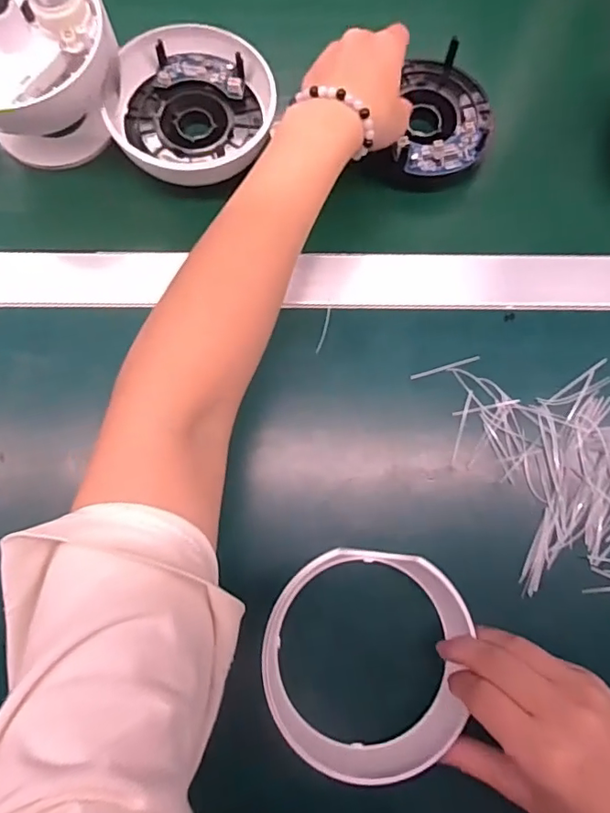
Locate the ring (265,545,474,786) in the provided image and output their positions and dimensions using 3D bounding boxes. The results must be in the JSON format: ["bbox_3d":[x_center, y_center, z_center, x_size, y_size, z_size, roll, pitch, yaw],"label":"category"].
[{"bbox_3d":[0.034,0.139,0.293,0.112,0.029,0.112,0,79,-1],"label":"ring"}]

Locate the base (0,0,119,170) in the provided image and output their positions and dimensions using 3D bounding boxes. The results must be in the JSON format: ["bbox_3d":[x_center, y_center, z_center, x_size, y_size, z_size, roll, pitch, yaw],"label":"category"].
[{"bbox_3d":[-0.186,-0.230,0.354,0.120,0.109,0.106,-24,80,-6],"label":"base"}]

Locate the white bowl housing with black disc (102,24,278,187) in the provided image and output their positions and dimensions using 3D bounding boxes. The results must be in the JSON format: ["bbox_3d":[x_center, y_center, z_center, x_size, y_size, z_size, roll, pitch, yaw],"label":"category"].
[{"bbox_3d":[-0.080,-0.213,0.376,0.115,0.028,0.103,-14,80,-4],"label":"white bowl housing with black disc"}]

